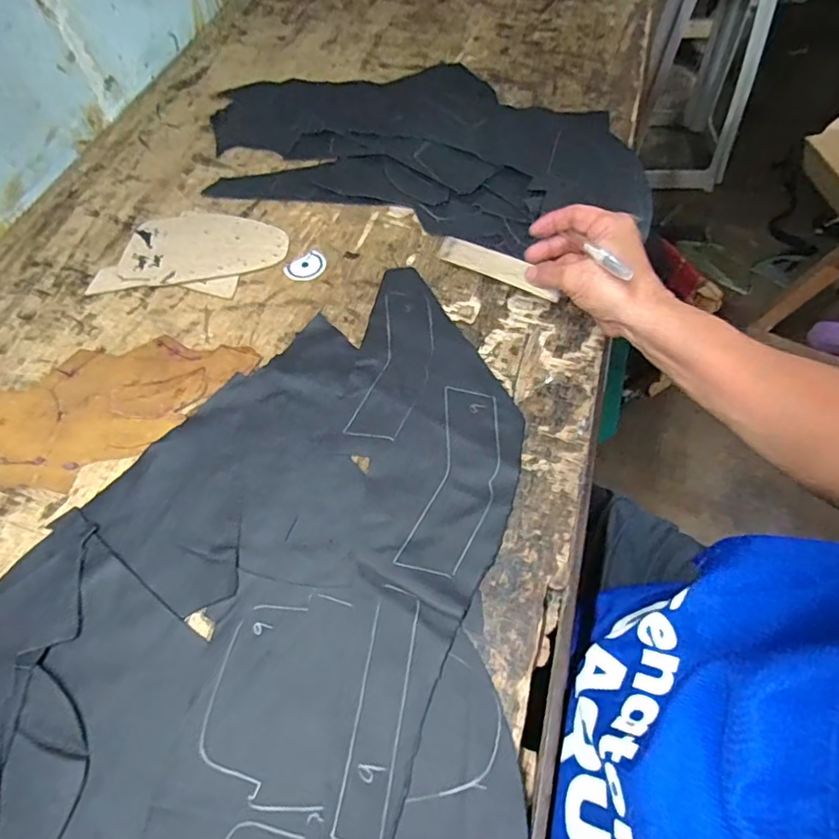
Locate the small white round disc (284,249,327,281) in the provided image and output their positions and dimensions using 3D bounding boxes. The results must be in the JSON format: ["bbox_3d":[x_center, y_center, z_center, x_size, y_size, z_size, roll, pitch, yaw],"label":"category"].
[{"bbox_3d":[-0.108,-0.146,0.517,0.039,0.004,0.032,-34,63,-16],"label":"small white round disc"}]

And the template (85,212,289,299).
[{"bbox_3d":[-0.222,-0.168,0.534,0.175,0.006,0.109,2,60,5],"label":"template"}]

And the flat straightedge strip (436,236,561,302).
[{"bbox_3d":[0.067,-0.135,0.470,0.129,0.007,0.023,33,97,35],"label":"flat straightedge strip"}]

